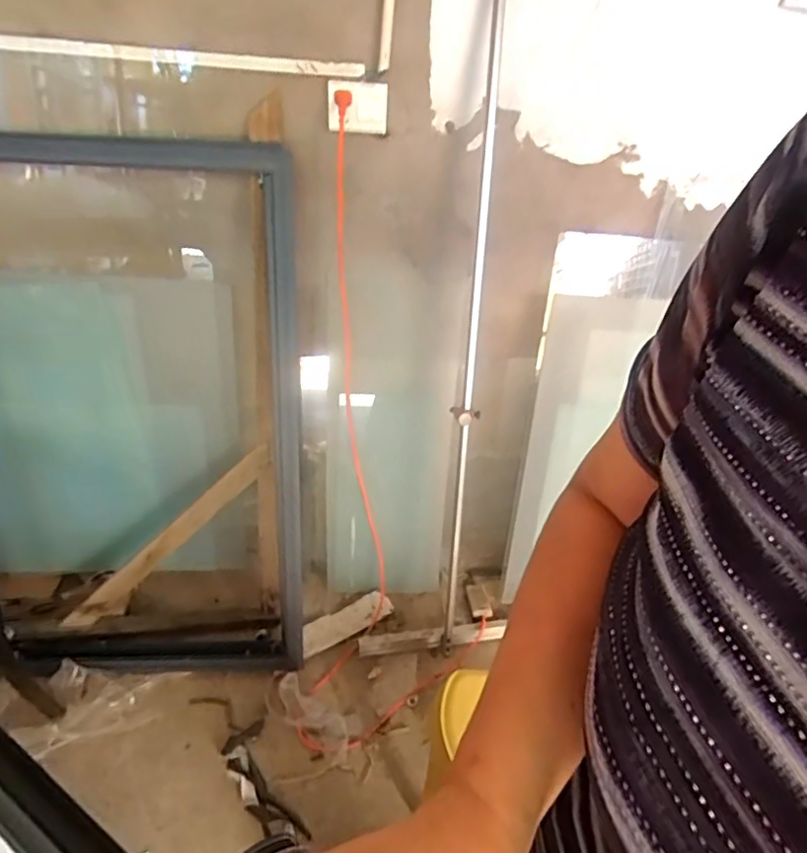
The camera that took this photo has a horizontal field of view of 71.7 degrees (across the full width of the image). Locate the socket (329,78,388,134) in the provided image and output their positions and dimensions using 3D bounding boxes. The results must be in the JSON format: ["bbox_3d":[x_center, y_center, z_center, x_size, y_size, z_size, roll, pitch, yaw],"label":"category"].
[{"bbox_3d":[-0.090,-0.632,1.102,0.113,0.087,0.042,-4,36,-13],"label":"socket"}]

